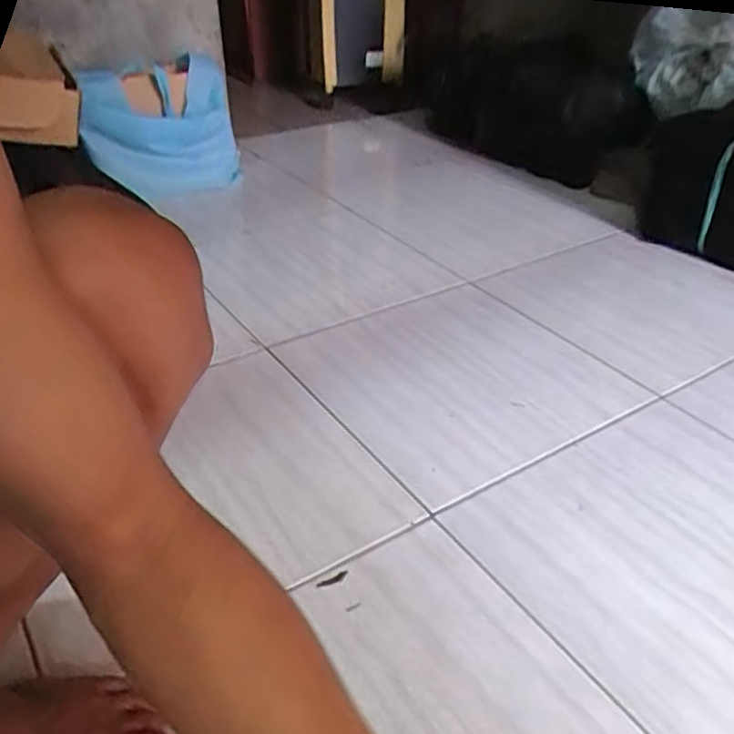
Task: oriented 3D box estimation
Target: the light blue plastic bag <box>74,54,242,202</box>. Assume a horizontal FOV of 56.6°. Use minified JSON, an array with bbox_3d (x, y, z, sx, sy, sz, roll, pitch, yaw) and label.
[{"bbox_3d":[-0.377,-0.424,1.281,0.255,0.255,0.291,-8,36,-13],"label":"light blue plastic bag"}]

